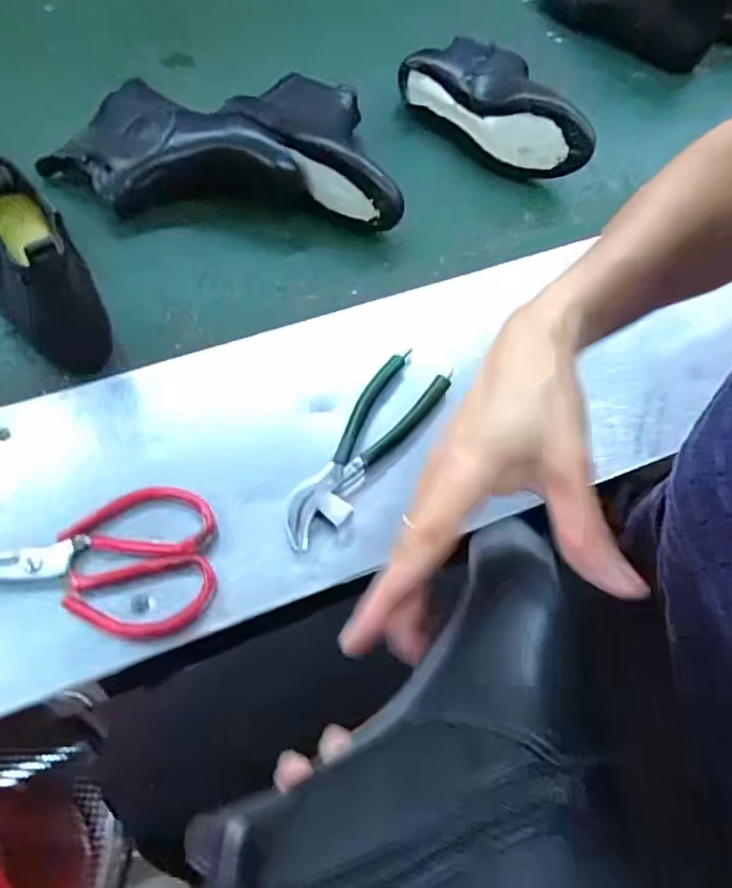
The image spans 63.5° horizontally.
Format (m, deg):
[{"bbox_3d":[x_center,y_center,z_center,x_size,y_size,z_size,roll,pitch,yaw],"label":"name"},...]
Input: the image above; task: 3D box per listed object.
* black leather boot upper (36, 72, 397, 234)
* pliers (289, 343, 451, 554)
[{"bbox_3d":[-0.150,-0.320,0.624,0.360,0.075,0.190,3,62,-3],"label":"black leather boot upper"},{"bbox_3d":[-0.001,0.004,0.461,0.051,0.020,0.179,31,64,11],"label":"pliers"}]

